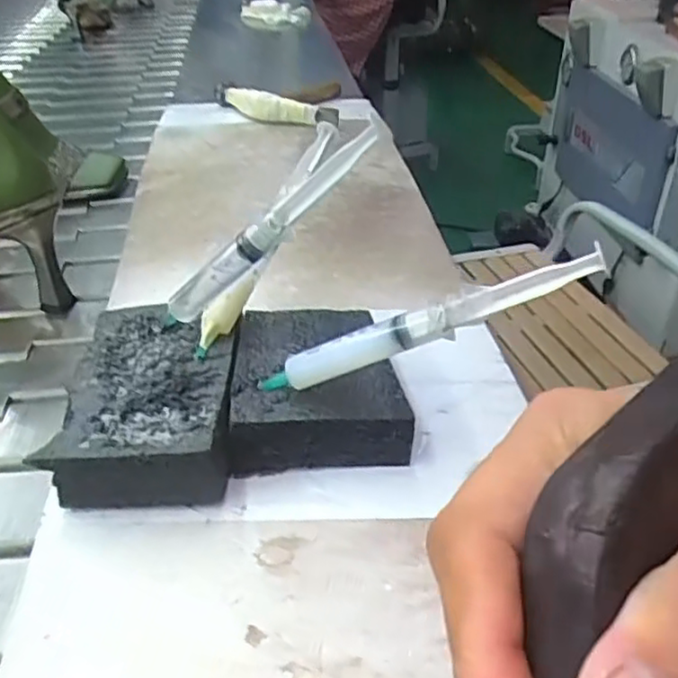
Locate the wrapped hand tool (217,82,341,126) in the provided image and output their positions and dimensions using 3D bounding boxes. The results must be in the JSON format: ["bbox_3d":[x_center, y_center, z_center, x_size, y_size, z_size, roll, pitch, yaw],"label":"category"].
[{"bbox_3d":[-0.086,-0.268,0.775,0.180,0.032,0.043,24,42,29],"label":"wrapped hand tool"}]

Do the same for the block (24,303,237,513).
[{"bbox_3d":[-0.094,0.031,0.356,0.080,0.035,0.118,-1,36,-1],"label":"block"}]

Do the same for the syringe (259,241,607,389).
[{"bbox_3d":[0.034,-0.005,0.305,0.164,0.016,0.012,-21,29,24],"label":"syringe"}]

